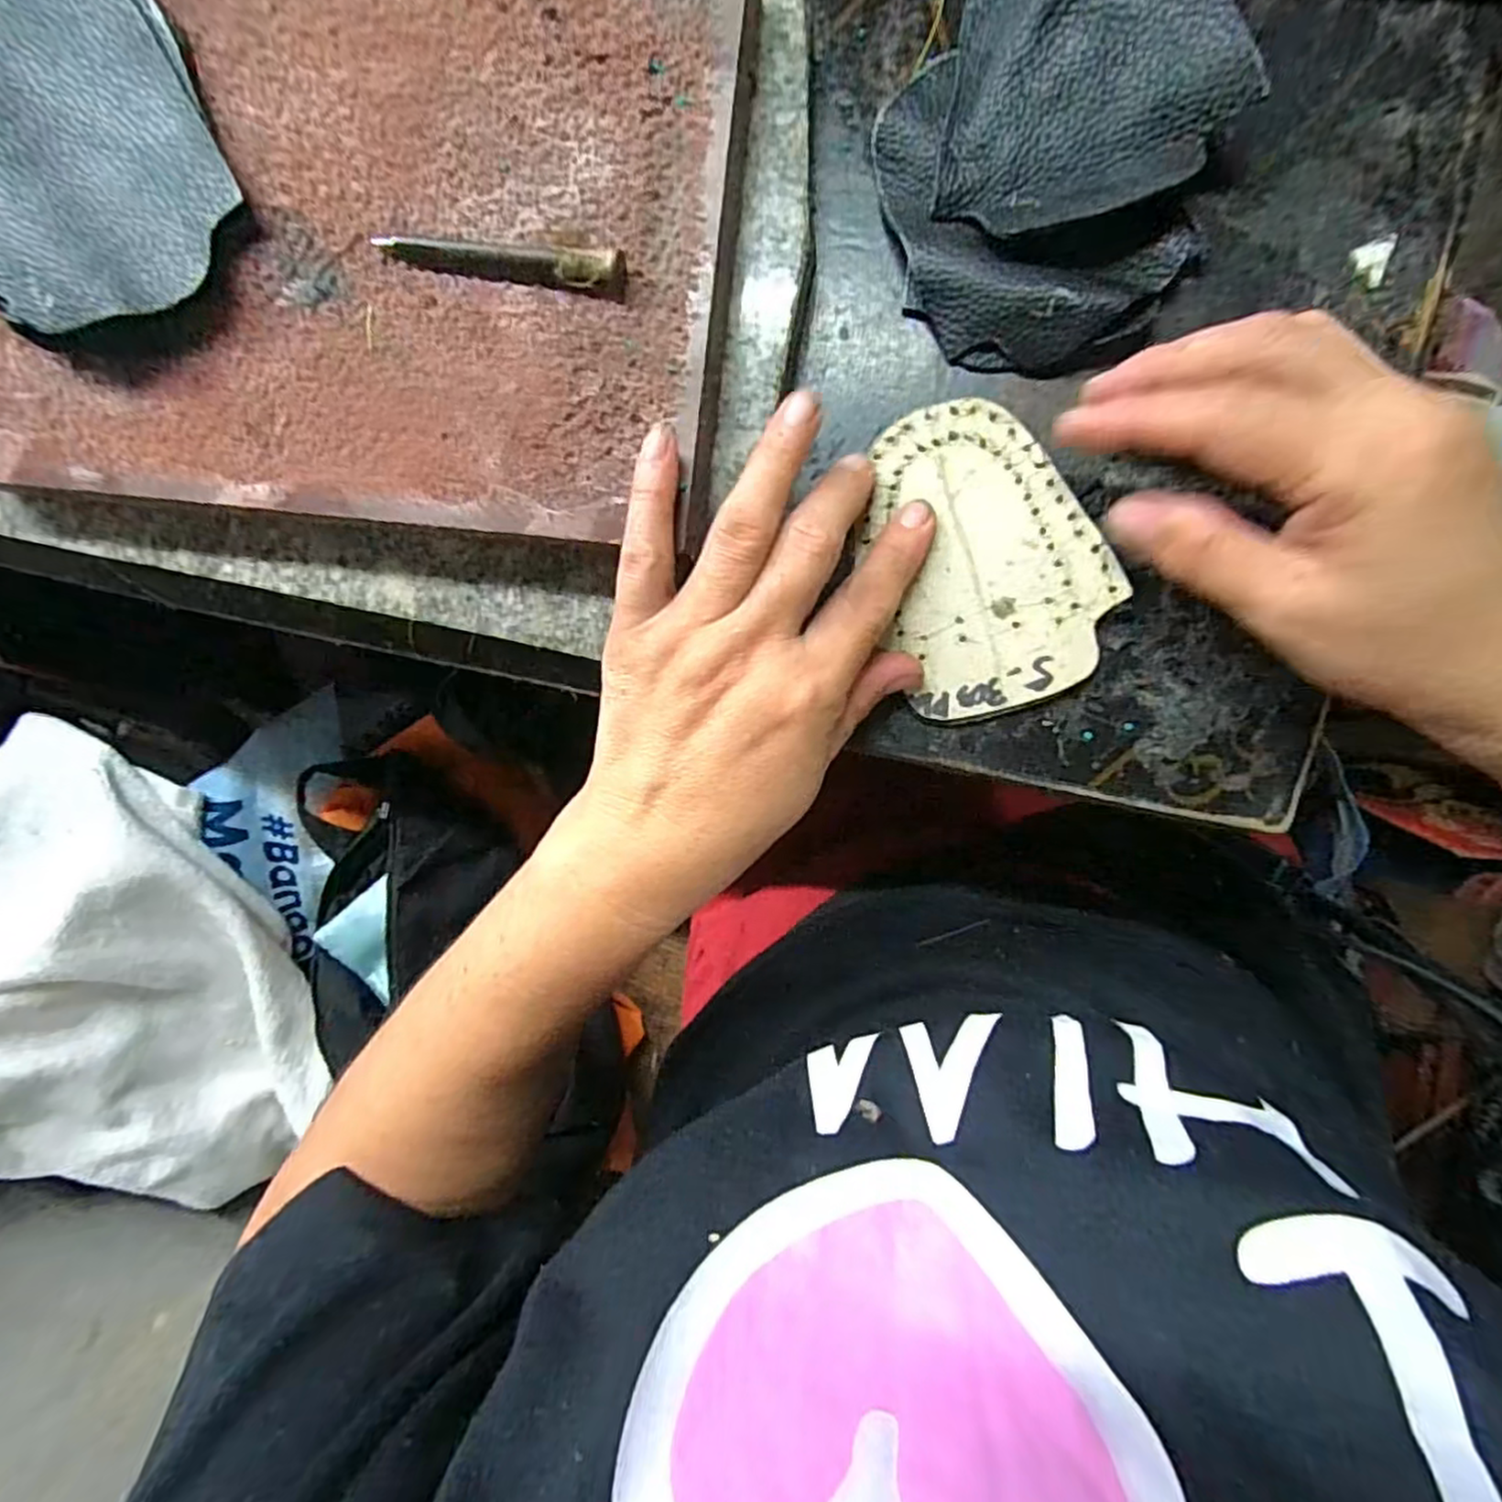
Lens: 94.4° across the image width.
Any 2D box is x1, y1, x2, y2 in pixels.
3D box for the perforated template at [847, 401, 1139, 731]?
[{"bbox_3d":[0.077,-0.066,0.238,0.072,0.005,0.104,-25,90,9],"label":"perforated template"}]

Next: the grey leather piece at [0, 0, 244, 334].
[{"bbox_3d":[-0.218,-0.200,0.226,0.084,0.024,0.121,-11,92,9],"label":"grey leather piece"}]

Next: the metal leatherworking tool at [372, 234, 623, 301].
[{"bbox_3d":[-0.079,-0.154,0.216,0.083,0.009,0.010,14,96,7],"label":"metal leatherworking tool"}]

